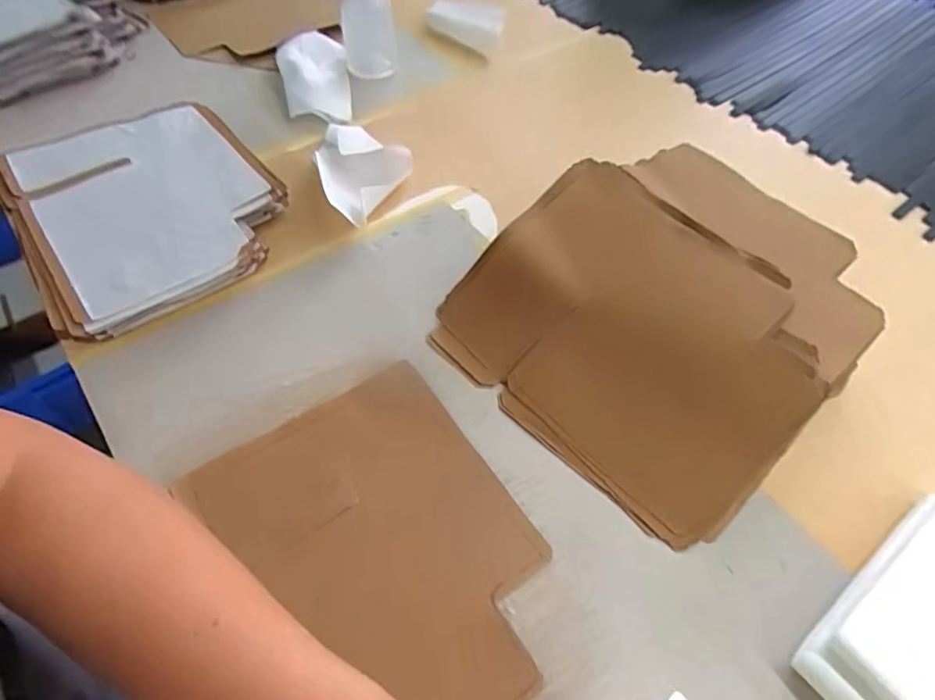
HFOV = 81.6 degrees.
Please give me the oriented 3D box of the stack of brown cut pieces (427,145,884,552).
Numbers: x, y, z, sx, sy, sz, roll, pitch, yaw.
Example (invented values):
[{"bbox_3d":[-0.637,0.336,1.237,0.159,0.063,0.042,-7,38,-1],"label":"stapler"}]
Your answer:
[{"bbox_3d":[0.162,-0.039,0.448,0.294,0.082,0.274,-36,65,-24],"label":"stack of brown cut pieces"}]

